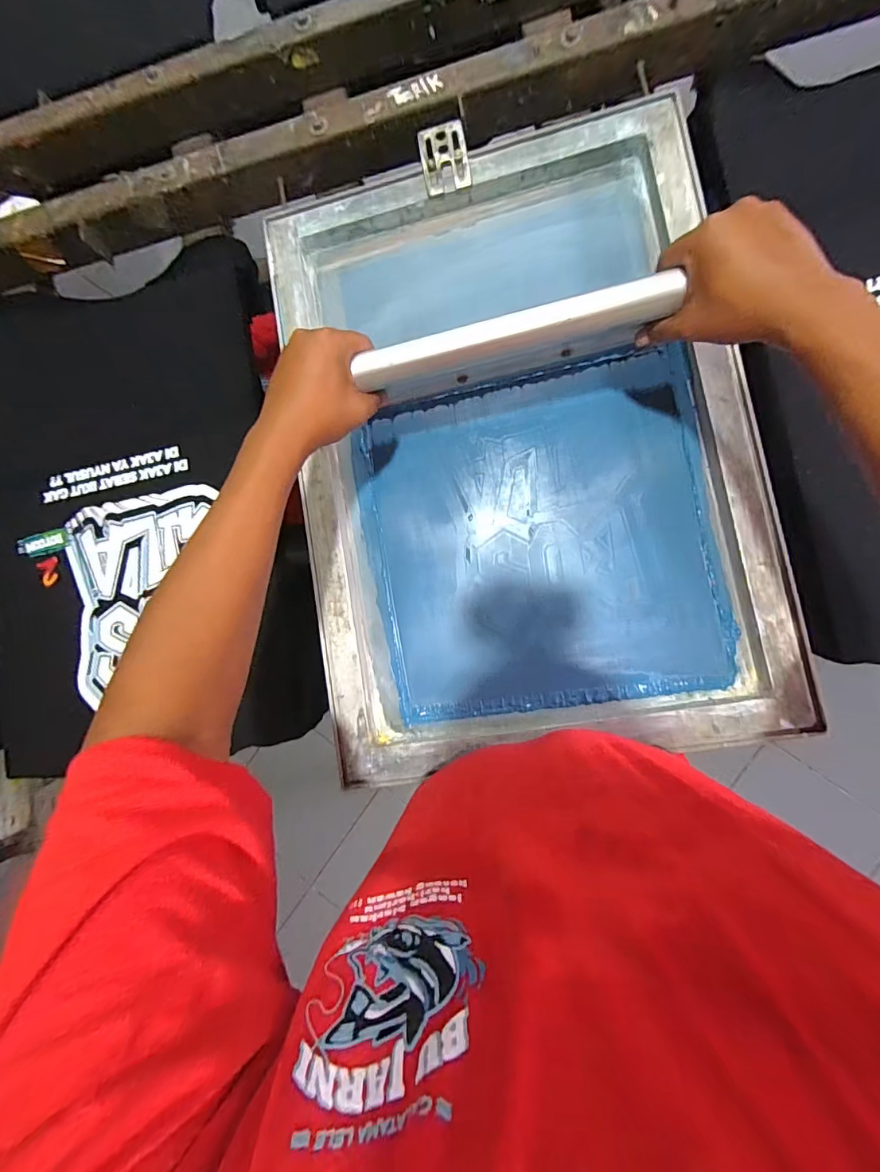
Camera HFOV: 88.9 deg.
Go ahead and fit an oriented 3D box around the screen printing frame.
[{"bbox_3d":[0.077,-0.149,0.493,0.468,0.044,0.648,-10,84,7],"label":"screen printing frame"}]

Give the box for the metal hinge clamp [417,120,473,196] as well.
[{"bbox_3d":[0.005,-0.491,0.514,0.052,0.013,0.076,-9,84,7],"label":"metal hinge clamp"}]

